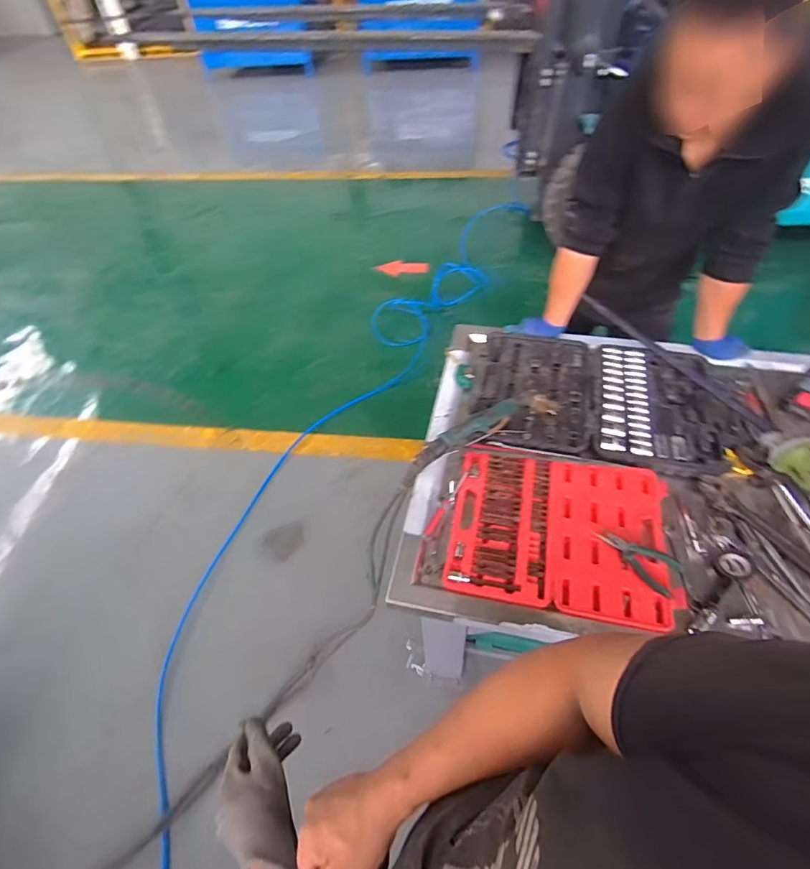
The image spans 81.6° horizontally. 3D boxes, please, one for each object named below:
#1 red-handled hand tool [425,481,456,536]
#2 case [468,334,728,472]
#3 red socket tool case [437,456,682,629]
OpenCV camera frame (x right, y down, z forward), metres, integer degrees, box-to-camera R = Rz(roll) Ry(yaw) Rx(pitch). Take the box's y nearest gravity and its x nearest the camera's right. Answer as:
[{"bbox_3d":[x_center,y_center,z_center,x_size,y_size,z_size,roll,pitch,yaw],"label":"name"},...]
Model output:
[{"bbox_3d":[0.077,0.147,0.921,0.028,0.013,0.123,18,53,18],"label":"red-handled hand tool"},{"bbox_3d":[0.397,-0.098,1.023,0.505,0.047,0.323,12,51,14],"label":"case"},{"bbox_3d":[0.276,0.168,0.852,0.372,0.033,0.308,9,51,12],"label":"red socket tool case"}]

